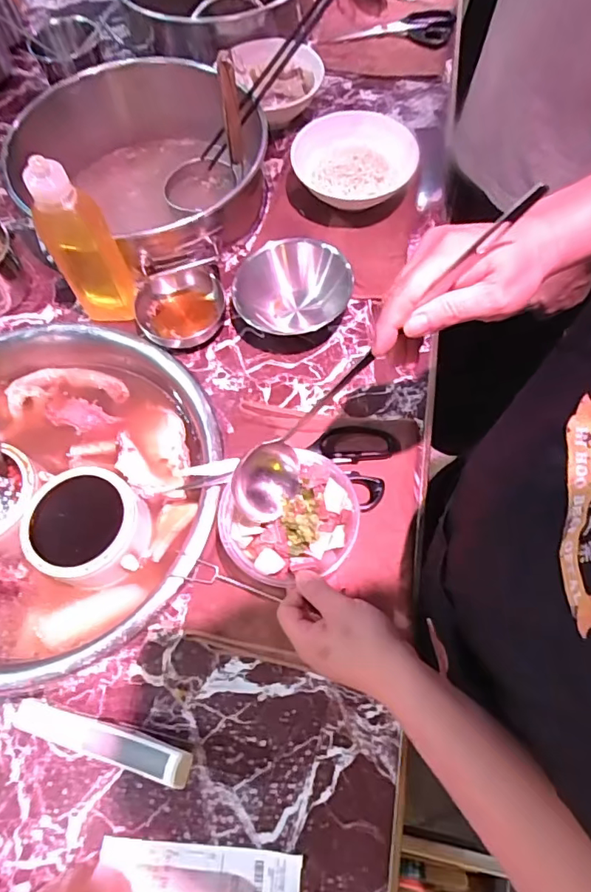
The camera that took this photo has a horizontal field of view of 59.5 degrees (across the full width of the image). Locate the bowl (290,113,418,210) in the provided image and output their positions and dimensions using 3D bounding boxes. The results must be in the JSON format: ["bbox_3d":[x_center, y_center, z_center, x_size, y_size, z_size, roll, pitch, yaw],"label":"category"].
[{"bbox_3d":[0.084,-0.394,0.740,0.145,0.084,0.156,-1,66,2],"label":"bowl"}]

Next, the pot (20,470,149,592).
[{"bbox_3d":[-0.237,0.092,0.599,0.125,0.061,0.128,-1,66,2],"label":"pot"}]

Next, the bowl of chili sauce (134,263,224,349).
[{"bbox_3d":[-0.149,-0.183,0.678,0.115,0.049,0.105,-1,66,2],"label":"bowl of chili sauce"}]

